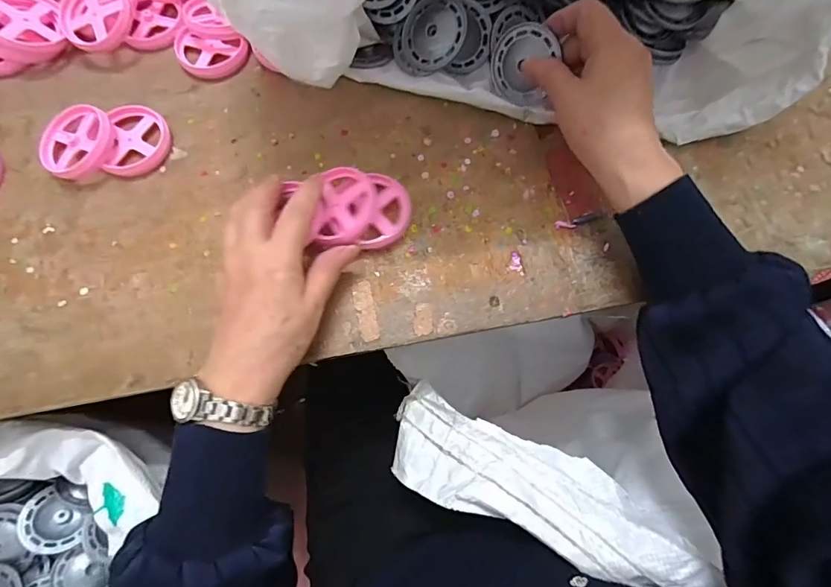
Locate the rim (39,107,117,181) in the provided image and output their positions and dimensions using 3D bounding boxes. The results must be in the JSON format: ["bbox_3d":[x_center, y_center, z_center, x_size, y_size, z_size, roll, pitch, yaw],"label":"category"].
[{"bbox_3d":[-0.286,-0.127,0.362,0.062,0.011,0.062,3,84,7],"label":"rim"}]

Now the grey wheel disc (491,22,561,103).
[{"bbox_3d":[0.086,-0.187,0.350,0.052,0.056,0.004,31,46,15],"label":"grey wheel disc"}]

